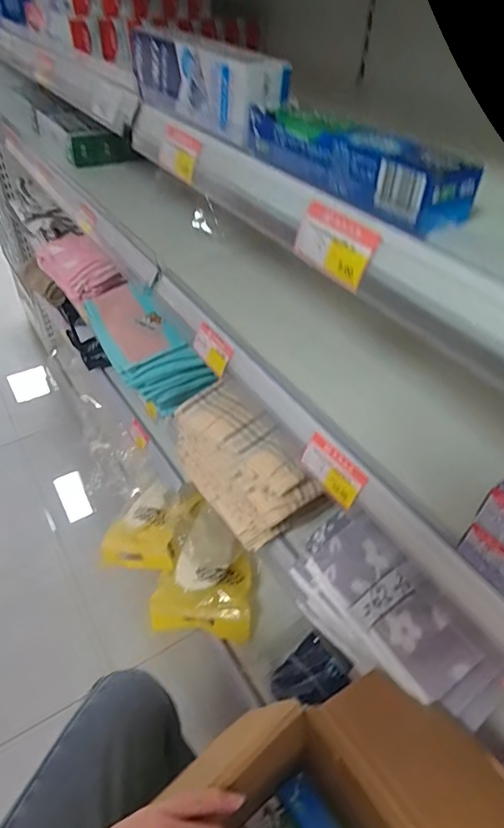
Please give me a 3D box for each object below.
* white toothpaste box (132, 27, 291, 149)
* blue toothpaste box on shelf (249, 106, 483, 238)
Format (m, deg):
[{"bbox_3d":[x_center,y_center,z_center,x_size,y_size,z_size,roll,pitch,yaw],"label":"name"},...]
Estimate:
[{"bbox_3d":[-0.045,-0.310,0.460,0.047,0.063,0.233,-22,48,-24],"label":"white toothpaste box"},{"bbox_3d":[0.065,-0.175,0.344,0.042,0.036,0.186,-23,48,-25],"label":"blue toothpaste box on shelf"}]

